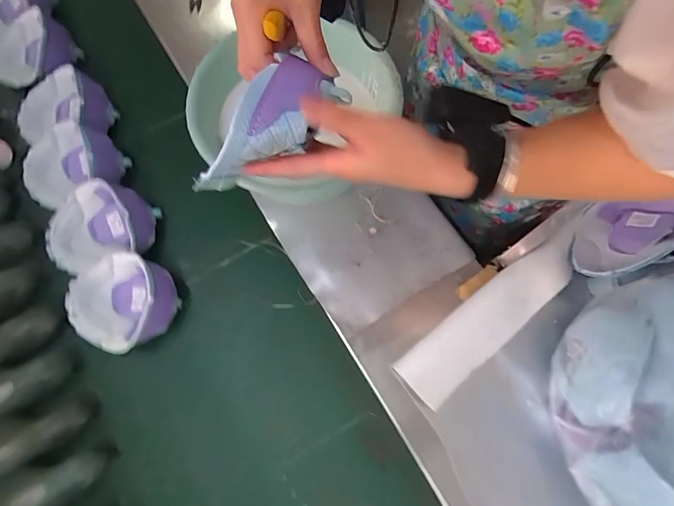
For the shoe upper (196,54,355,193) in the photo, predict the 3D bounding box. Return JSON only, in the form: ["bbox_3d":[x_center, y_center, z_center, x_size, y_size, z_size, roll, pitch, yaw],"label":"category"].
[{"bbox_3d":[-0.058,-0.099,0.300,0.059,0.045,0.135,41,87,14],"label":"shoe upper"}]

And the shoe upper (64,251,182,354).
[{"bbox_3d":[-0.327,0.074,0.575,0.155,0.055,0.147,0,71,1],"label":"shoe upper"}]

